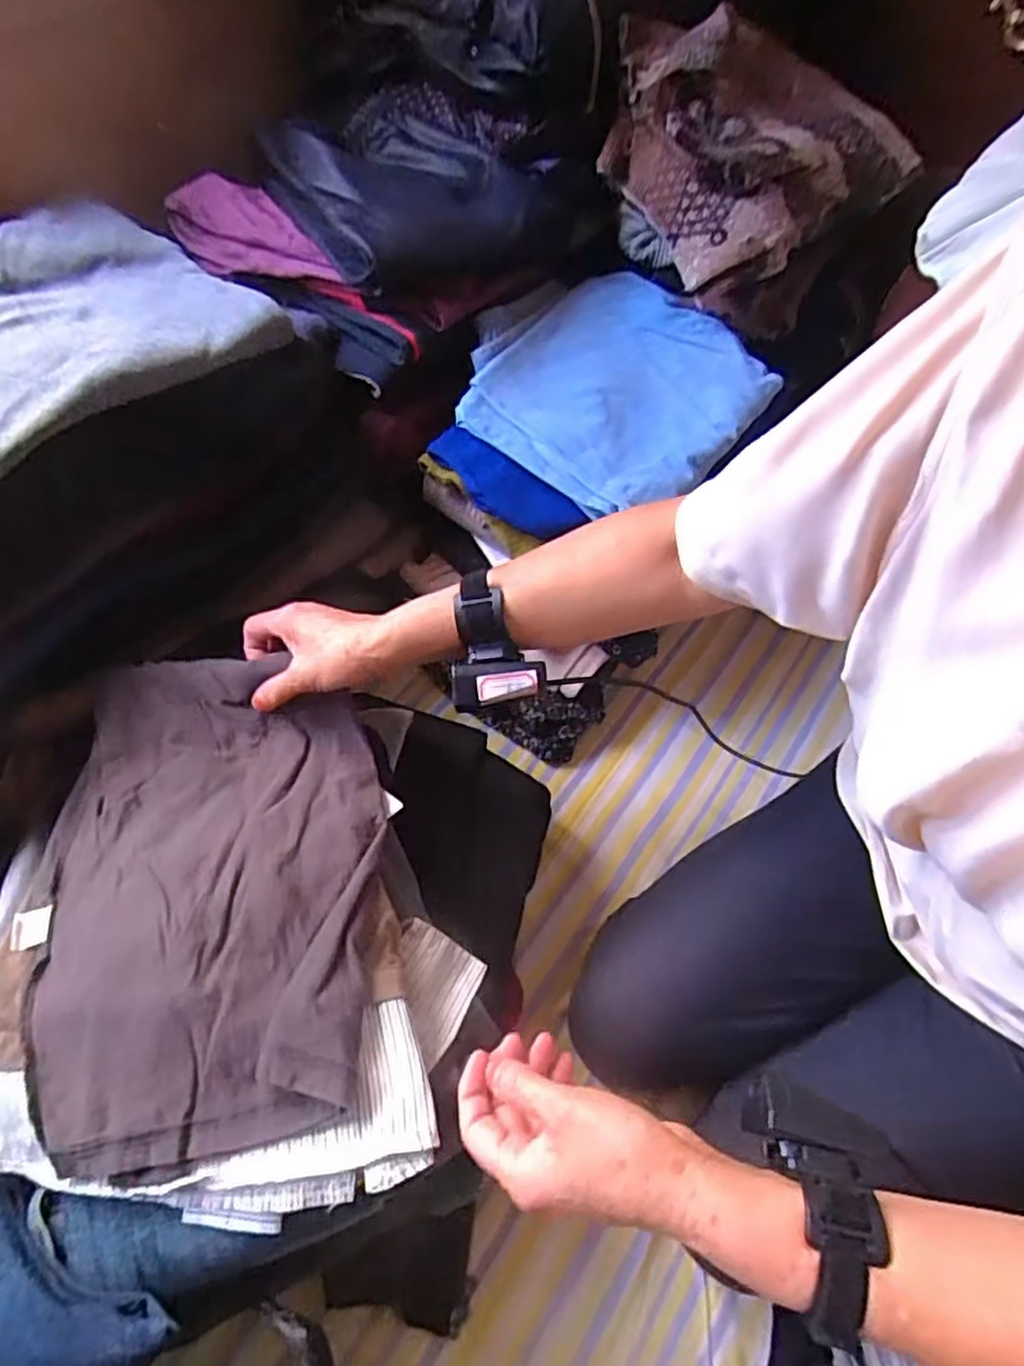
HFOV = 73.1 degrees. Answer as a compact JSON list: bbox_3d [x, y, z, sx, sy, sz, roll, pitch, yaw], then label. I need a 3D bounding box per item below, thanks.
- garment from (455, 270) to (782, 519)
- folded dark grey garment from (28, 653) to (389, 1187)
[{"bbox_3d":[0.108,-0.298,0.693,0.230,0.057,0.285,39,64,17],"label":"garment"},{"bbox_3d":[-0.209,0.130,0.480,0.219,0.038,0.330,1,52,-6],"label":"folded dark grey garment"}]

